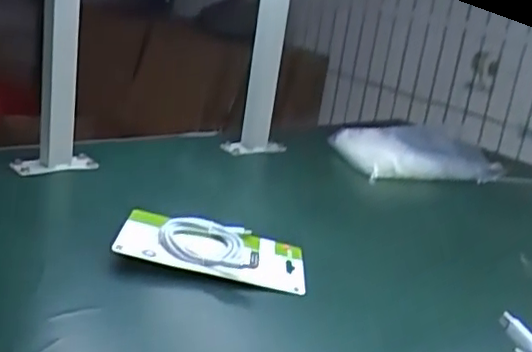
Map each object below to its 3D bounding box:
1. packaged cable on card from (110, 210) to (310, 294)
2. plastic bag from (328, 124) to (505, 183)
[{"bbox_3d":[-0.050,0.066,0.633,0.177,0.025,0.099,10,19,4],"label":"packaged cable on card"},{"bbox_3d":[0.221,-0.033,0.980,0.240,0.044,0.135,0,20,-19],"label":"plastic bag"}]

